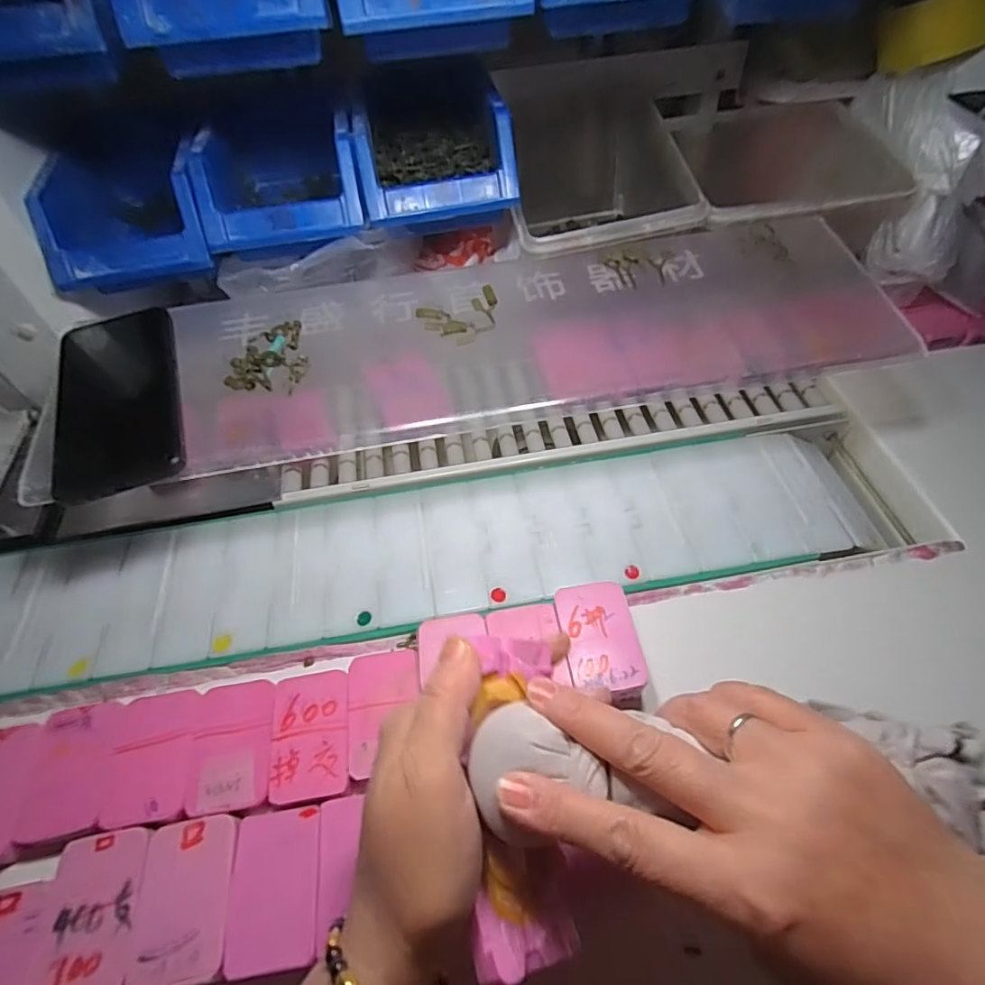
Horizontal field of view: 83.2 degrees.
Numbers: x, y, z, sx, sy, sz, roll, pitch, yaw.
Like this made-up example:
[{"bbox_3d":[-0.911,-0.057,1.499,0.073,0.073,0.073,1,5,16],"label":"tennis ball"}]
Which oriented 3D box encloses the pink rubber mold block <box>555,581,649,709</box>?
[{"bbox_3d":[0.068,0.095,0.347,0.045,0.021,0.074,-9,49,-3],"label":"pink rubber mold block"}]

